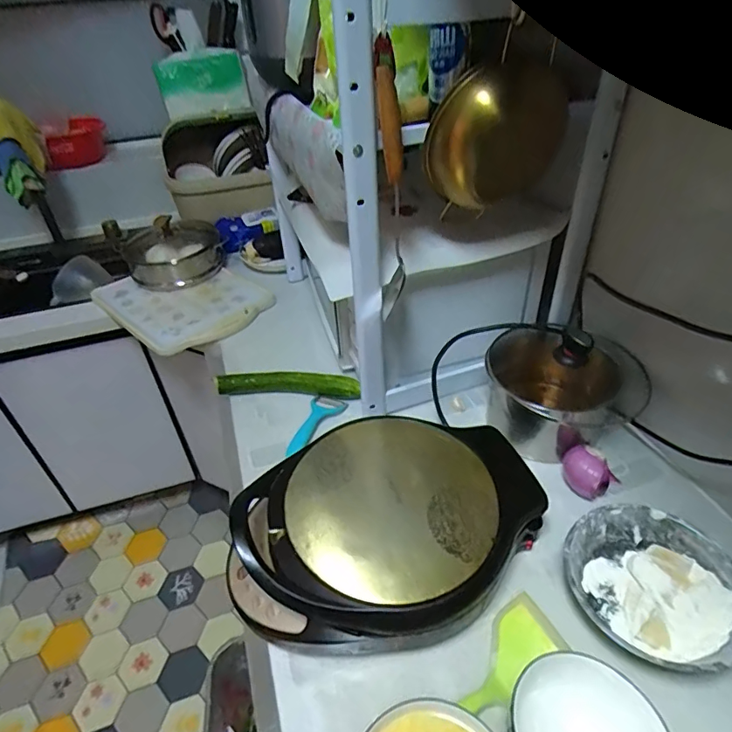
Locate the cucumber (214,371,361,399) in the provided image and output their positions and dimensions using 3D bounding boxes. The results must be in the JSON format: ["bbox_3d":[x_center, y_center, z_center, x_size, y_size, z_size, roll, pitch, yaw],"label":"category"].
[{"bbox_3d":[-0.137,0.033,0.871,0.253,0.034,0.035,1,39,6],"label":"cucumber"}]

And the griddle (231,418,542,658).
[{"bbox_3d":[0.024,0.191,0.596,0.349,0.112,0.257,-26,44,-26],"label":"griddle"}]

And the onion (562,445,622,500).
[{"bbox_3d":[0.307,0.142,0.680,0.076,0.057,0.059,-29,45,-28],"label":"onion"}]

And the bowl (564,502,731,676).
[{"bbox_3d":[0.320,0.246,0.555,0.166,0.048,0.178,-2,39,2],"label":"bowl"}]

